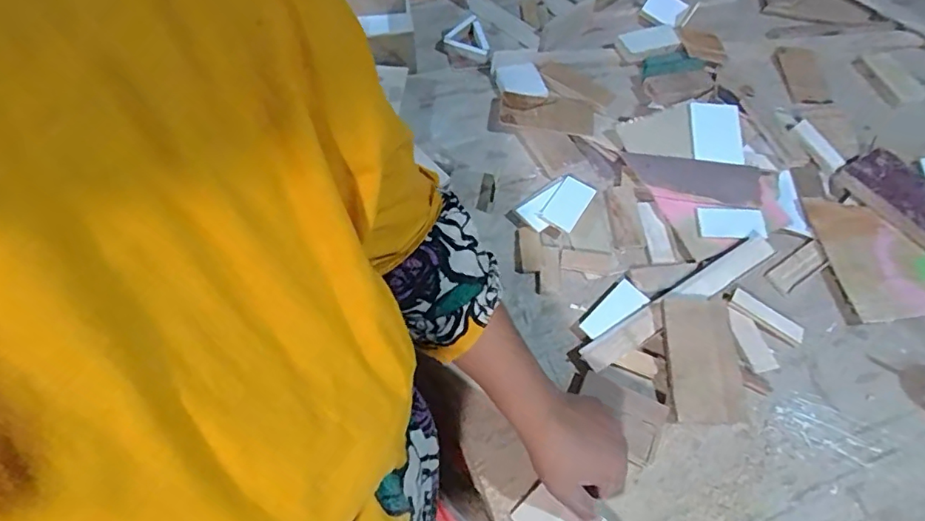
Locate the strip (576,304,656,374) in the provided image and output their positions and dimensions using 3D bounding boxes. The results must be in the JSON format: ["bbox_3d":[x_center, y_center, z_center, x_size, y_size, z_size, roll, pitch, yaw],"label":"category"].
[{"bbox_3d":[0.178,0.086,0.581,0.102,0.008,0.031,-27,61,-18],"label":"strip"}]

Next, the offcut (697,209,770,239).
[{"bbox_3d":[0.338,-0.046,0.656,0.080,0.006,0.042,1,70,6],"label":"offcut"}]

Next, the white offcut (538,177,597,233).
[{"bbox_3d":[0.135,-0.073,0.666,0.043,0.006,0.080,29,60,17],"label":"white offcut"}]

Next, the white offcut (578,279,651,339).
[{"bbox_3d":[0.172,0.057,0.601,0.089,0.007,0.037,-34,63,-22],"label":"white offcut"}]

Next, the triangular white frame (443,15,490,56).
[{"bbox_3d":[0.016,-0.360,0.832,0.072,0.014,0.085,17,57,10],"label":"triangular white frame"}]

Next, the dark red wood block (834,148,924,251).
[{"bbox_3d":[0.587,-0.064,0.666,0.096,0.026,0.192,-25,60,-17],"label":"dark red wood block"}]

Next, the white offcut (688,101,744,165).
[{"bbox_3d":[0.350,-0.175,0.717,0.072,0.008,0.095,7,70,-7],"label":"white offcut"}]

